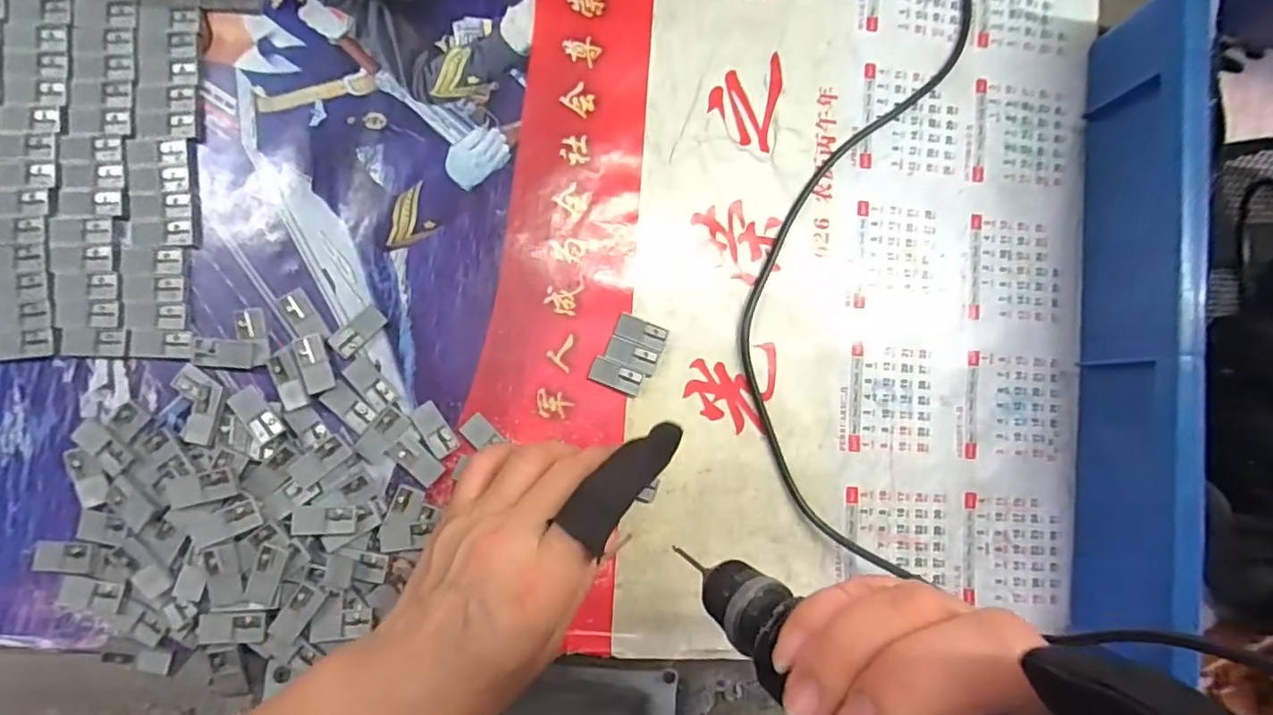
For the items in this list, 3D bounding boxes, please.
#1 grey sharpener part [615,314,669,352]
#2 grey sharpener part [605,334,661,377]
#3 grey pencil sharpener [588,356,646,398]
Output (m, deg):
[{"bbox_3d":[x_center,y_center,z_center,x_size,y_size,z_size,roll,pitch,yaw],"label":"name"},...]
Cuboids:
[{"bbox_3d":[0.003,-0.014,0.323,0.028,0.004,0.013,21,84,-6],"label":"grey sharpener part"},{"bbox_3d":[-0.001,-0.001,0.321,0.028,0.004,0.014,20,84,-6],"label":"grey sharpener part"},{"bbox_3d":[-0.010,0.010,0.319,0.029,0.004,0.013,24,83,-6],"label":"grey pencil sharpener"}]

